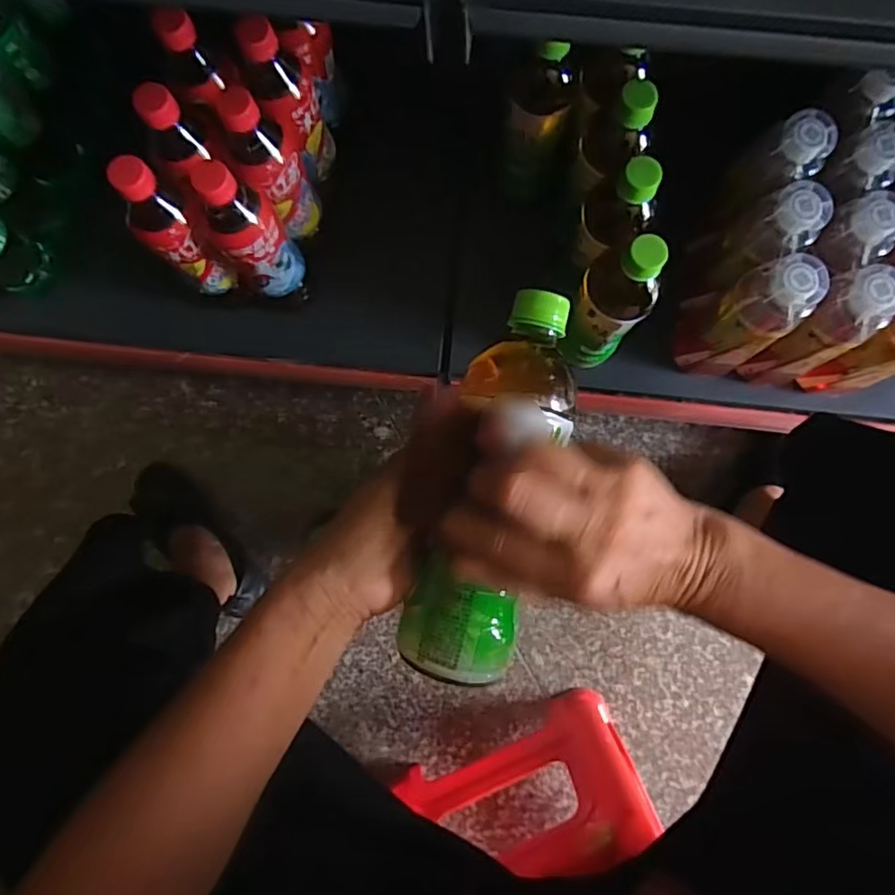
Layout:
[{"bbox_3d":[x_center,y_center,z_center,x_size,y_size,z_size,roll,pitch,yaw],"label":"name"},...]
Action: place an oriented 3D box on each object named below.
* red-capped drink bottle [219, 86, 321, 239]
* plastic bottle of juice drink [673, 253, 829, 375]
[{"bbox_3d":[-0.163,-0.256,0.538,0.055,0.157,0.060,0,83,0],"label":"red-capped drink bottle"},{"bbox_3d":[0.282,-0.120,0.565,0.064,0.179,0.070,0,83,0],"label":"plastic bottle of juice drink"}]

